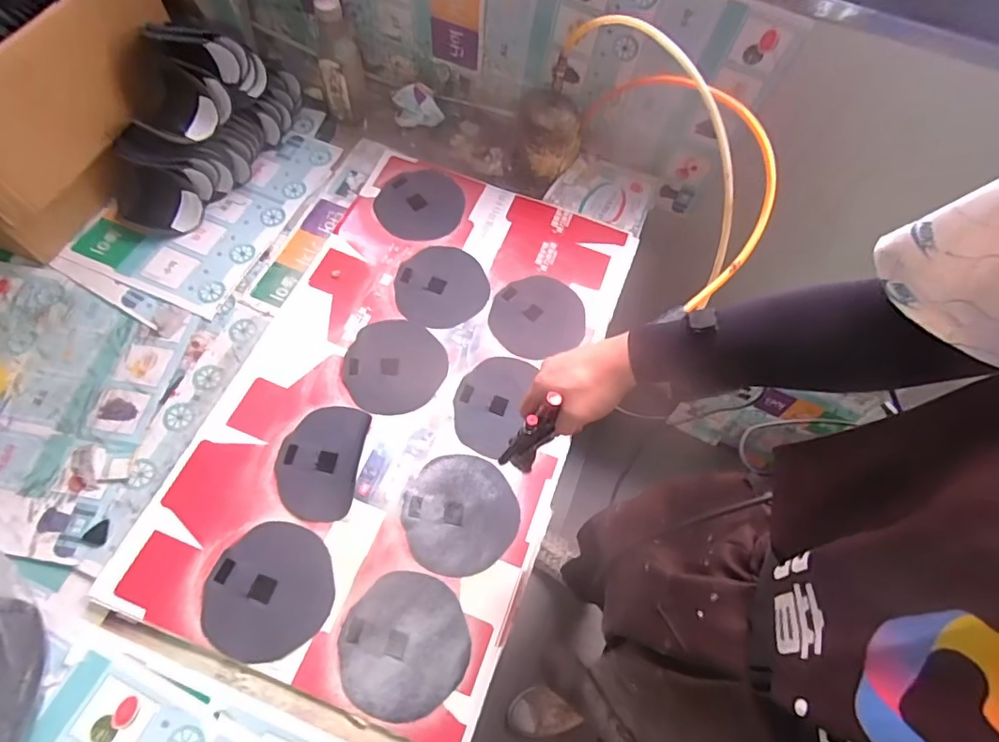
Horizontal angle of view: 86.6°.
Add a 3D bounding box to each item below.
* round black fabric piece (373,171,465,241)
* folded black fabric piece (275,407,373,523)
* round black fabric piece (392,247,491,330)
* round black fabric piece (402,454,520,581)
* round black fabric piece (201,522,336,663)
[{"bbox_3d":[-0.135,-0.288,0.899,0.145,0.009,0.146,1,65,-2],"label":"round black fabric piece"},{"bbox_3d":[-0.235,0.116,0.692,0.101,0.007,0.148,6,65,0],"label":"folded black fabric piece"},{"bbox_3d":[-0.092,-0.137,0.832,0.141,0.006,0.144,1,65,-2],"label":"round black fabric piece"},{"bbox_3d":[-0.050,0.180,0.678,0.141,0.010,0.146,-19,68,-11],"label":"round black fabric piece"},{"bbox_3d":[-0.270,0.256,0.623,0.142,0.008,0.142,1,65,-2],"label":"round black fabric piece"}]

